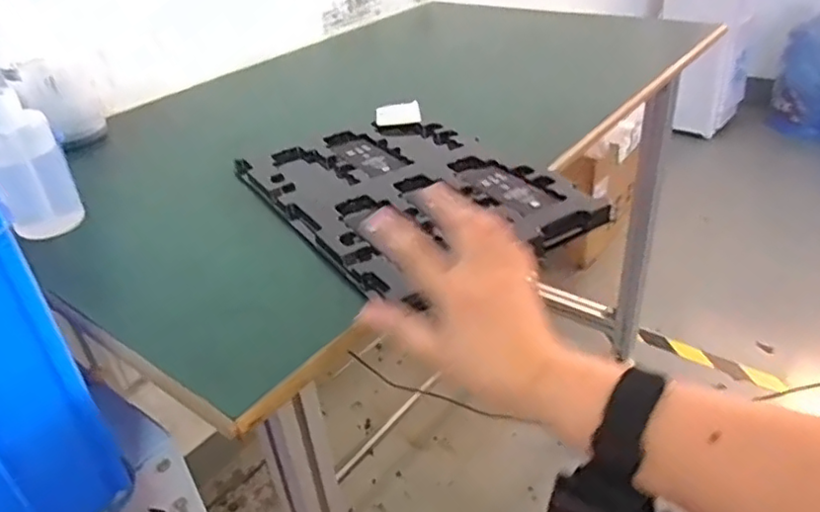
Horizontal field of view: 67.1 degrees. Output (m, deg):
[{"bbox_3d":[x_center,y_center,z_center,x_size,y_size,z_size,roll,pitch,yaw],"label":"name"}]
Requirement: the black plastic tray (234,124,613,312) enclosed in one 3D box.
[{"bbox_3d":[-0.009,-0.066,0.596,0.227,0.032,0.312,-23,41,-27],"label":"black plastic tray"}]

